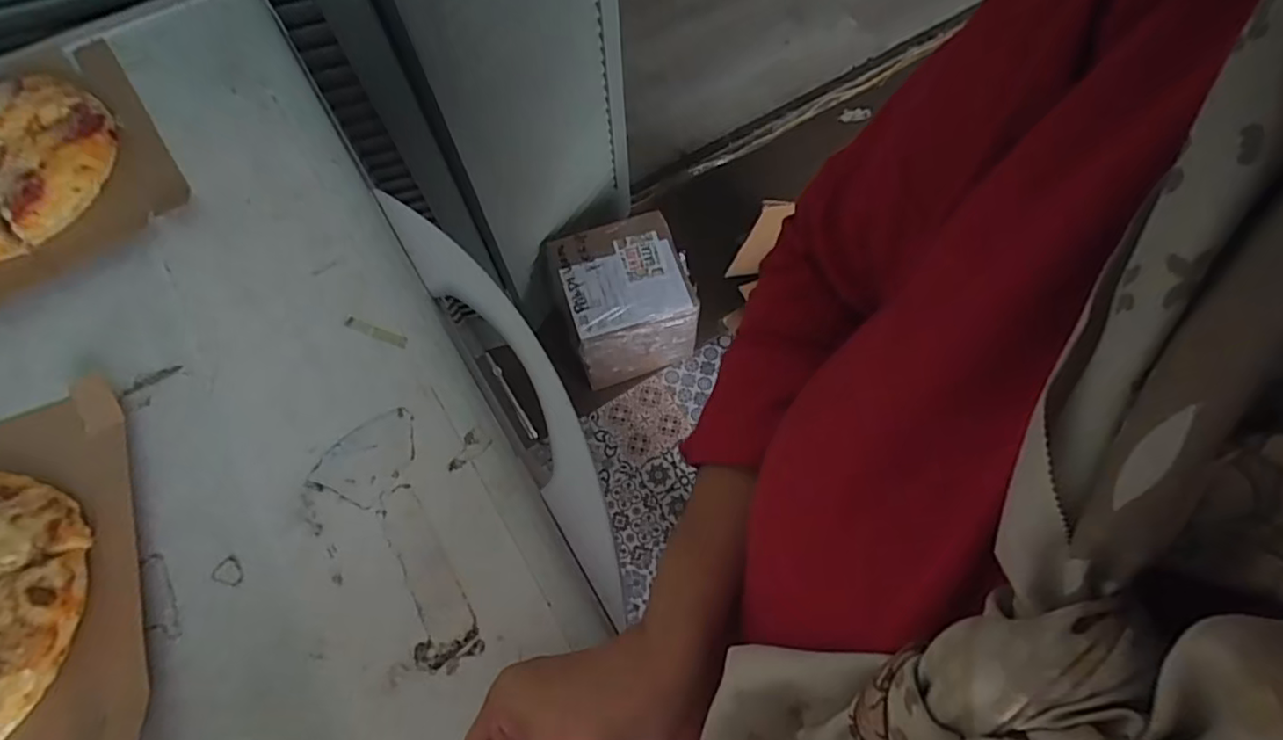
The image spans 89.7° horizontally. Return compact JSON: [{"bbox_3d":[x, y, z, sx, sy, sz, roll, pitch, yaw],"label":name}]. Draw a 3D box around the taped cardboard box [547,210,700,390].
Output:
[{"bbox_3d":[-0.030,-0.129,1.267,0.226,0.276,0.225,-17,68,-5],"label":"taped cardboard box"}]

